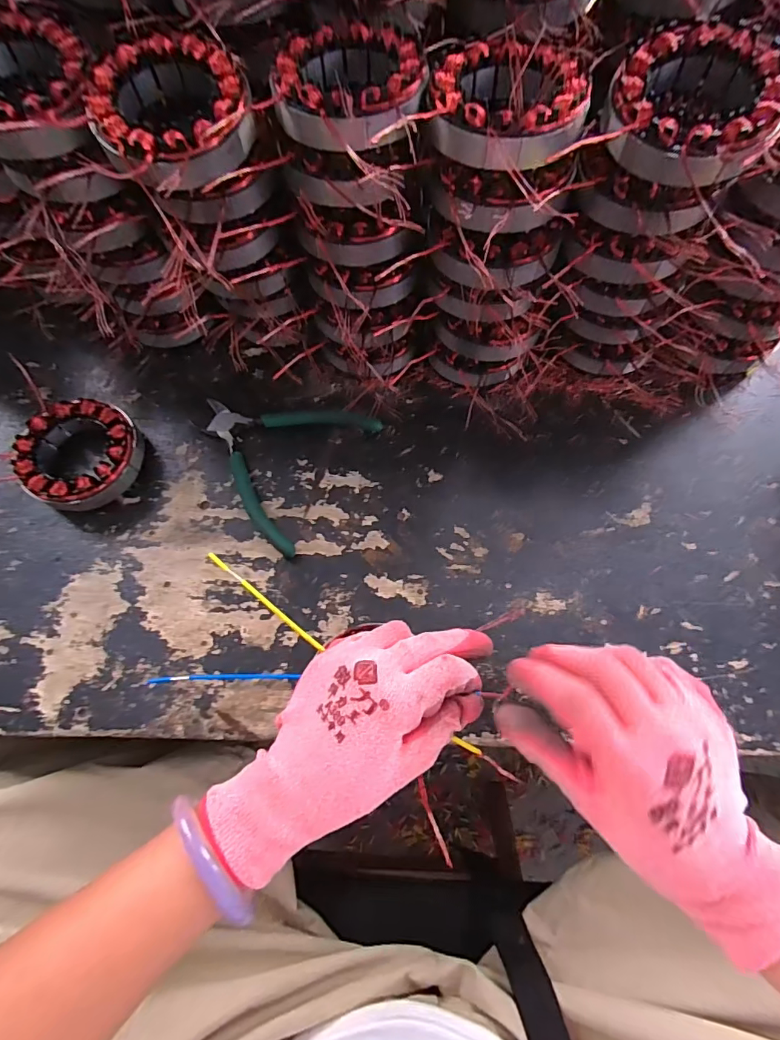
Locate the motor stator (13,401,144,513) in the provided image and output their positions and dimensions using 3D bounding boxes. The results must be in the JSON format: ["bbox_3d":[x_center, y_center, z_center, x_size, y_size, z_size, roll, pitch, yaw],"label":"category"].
[{"bbox_3d":[-0.240,-0.050,0.371,0.084,0.035,0.087,21,73,7],"label":"motor stator"}]

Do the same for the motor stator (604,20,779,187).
[{"bbox_3d":[0.161,-0.219,0.254,0.085,0.029,0.094,31,75,10],"label":"motor stator"}]

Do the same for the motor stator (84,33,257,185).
[{"bbox_3d":[-0.123,-0.228,0.267,0.083,0.028,0.086,0,72,1],"label":"motor stator"}]

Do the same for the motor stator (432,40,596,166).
[{"bbox_3d":[0.067,-0.232,0.264,0.083,0.027,0.084,0,72,1],"label":"motor stator"}]

